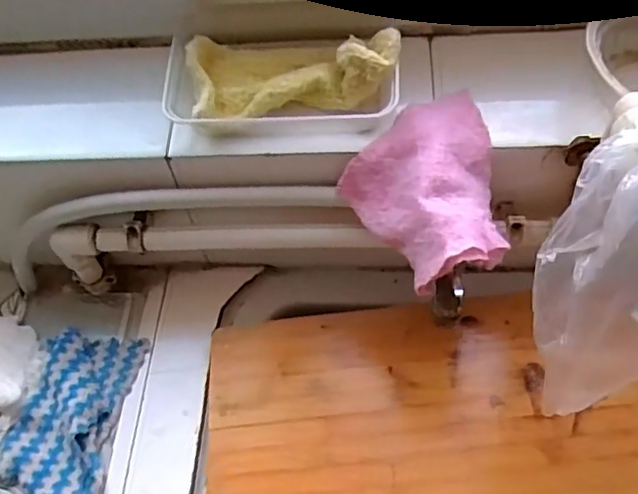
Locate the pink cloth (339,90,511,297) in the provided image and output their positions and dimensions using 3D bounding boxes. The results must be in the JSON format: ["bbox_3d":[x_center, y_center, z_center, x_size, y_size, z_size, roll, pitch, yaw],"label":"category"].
[{"bbox_3d":[0.088,-0.040,0.424,0.112,0.045,0.124,-27,59,-13],"label":"pink cloth"}]

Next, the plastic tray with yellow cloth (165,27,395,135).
[{"bbox_3d":[-0.031,-0.130,0.452,0.178,0.046,0.102,-2,56,3],"label":"plastic tray with yellow cloth"}]

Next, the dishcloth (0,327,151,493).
[{"bbox_3d":[-0.198,0.134,0.484,0.082,0.018,0.142,4,57,7],"label":"dishcloth"}]

